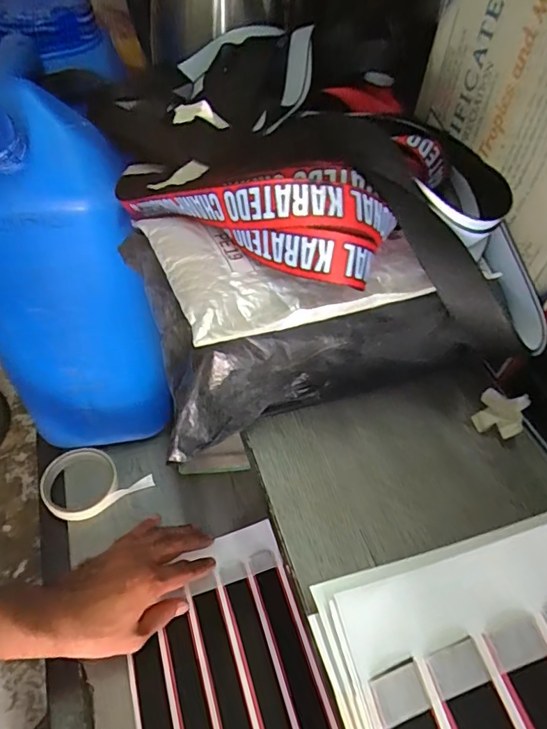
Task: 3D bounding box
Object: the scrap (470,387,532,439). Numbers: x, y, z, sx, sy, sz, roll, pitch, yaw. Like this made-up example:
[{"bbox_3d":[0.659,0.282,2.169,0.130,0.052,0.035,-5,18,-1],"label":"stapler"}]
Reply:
[{"bbox_3d":[0.165,0.037,0.363,0.030,0.024,0.034,26,51,16],"label":"scrap"}]

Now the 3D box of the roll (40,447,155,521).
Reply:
[{"bbox_3d":[-0.224,0.138,0.614,0.119,0.017,0.091,-24,55,-25],"label":"roll"}]

